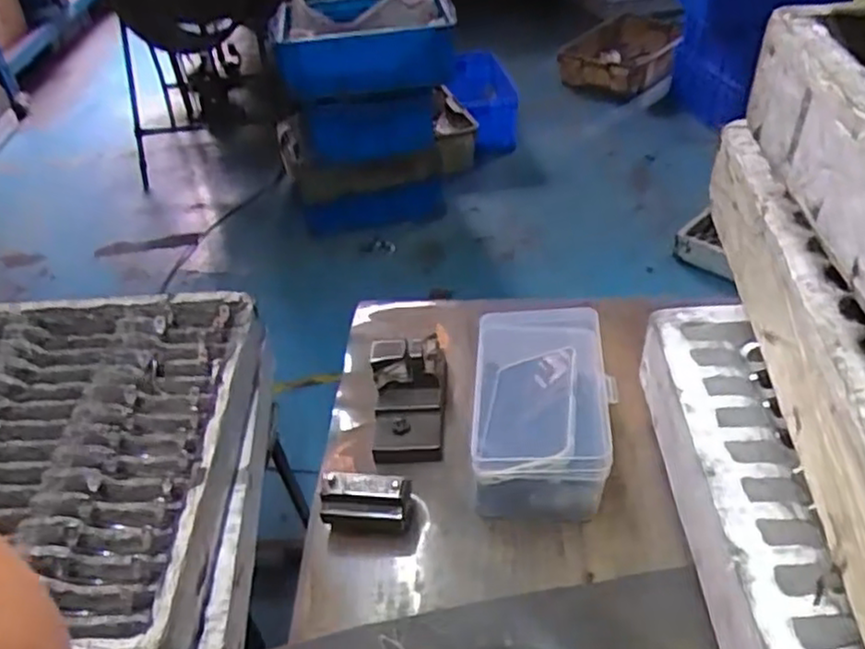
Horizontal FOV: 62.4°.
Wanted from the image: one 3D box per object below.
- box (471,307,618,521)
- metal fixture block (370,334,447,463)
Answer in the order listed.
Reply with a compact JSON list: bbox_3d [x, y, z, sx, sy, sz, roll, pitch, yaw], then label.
[{"bbox_3d":[0.097,0.070,0.634,0.114,0.081,0.185,2,45,4],"label":"box"},{"bbox_3d":[-0.022,0.067,0.660,0.068,0.066,0.100,-2,45,1],"label":"metal fixture block"}]

